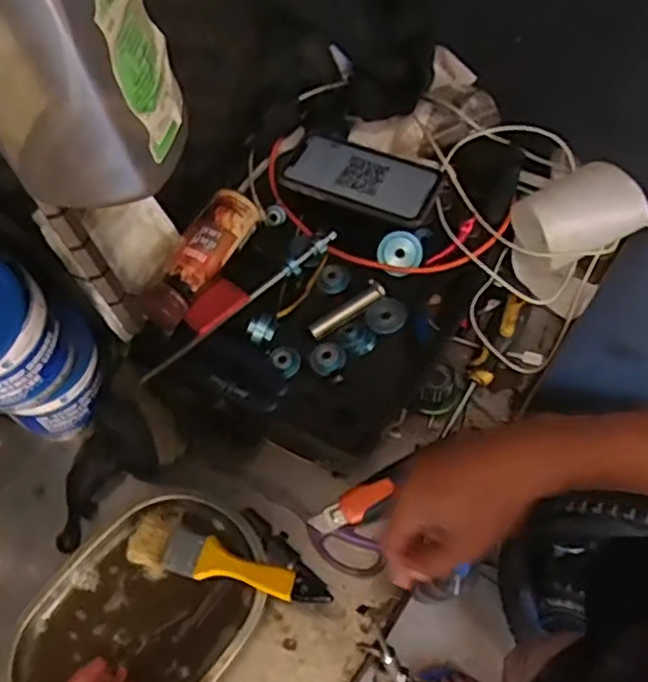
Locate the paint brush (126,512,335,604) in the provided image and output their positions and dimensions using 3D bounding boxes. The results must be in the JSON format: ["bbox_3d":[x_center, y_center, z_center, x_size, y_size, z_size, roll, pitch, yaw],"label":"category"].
[{"bbox_3d":[-0.081,0.187,0.559,0.170,0.017,0.044,16,73,22],"label":"paint brush"}]

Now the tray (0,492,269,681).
[{"bbox_3d":[-0.149,0.226,0.562,0.153,0.027,0.211,37,68,19],"label":"tray"}]

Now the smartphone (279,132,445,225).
[{"bbox_3d":[0.037,-0.162,0.680,0.147,0.013,0.078,20,63,14],"label":"smartphone"}]

